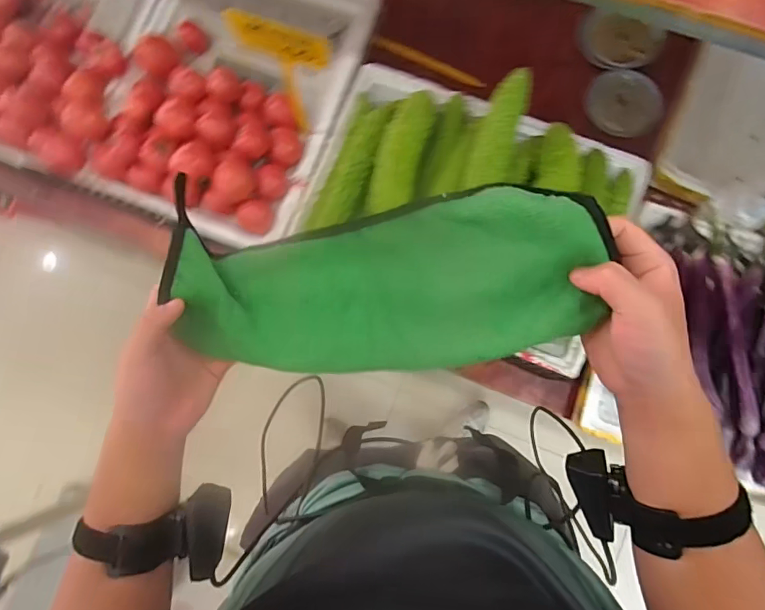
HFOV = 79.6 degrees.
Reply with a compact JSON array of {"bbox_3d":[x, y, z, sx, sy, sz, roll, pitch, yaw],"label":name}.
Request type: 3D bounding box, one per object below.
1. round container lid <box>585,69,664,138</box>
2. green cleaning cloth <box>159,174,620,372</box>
[{"bbox_3d":[0.503,-0.419,0.953,0.151,0.023,0.124,8,100,2],"label":"round container lid"},{"bbox_3d":[-0.008,-0.015,0.352,0.319,0.054,0.127,-5,82,14],"label":"green cleaning cloth"}]

